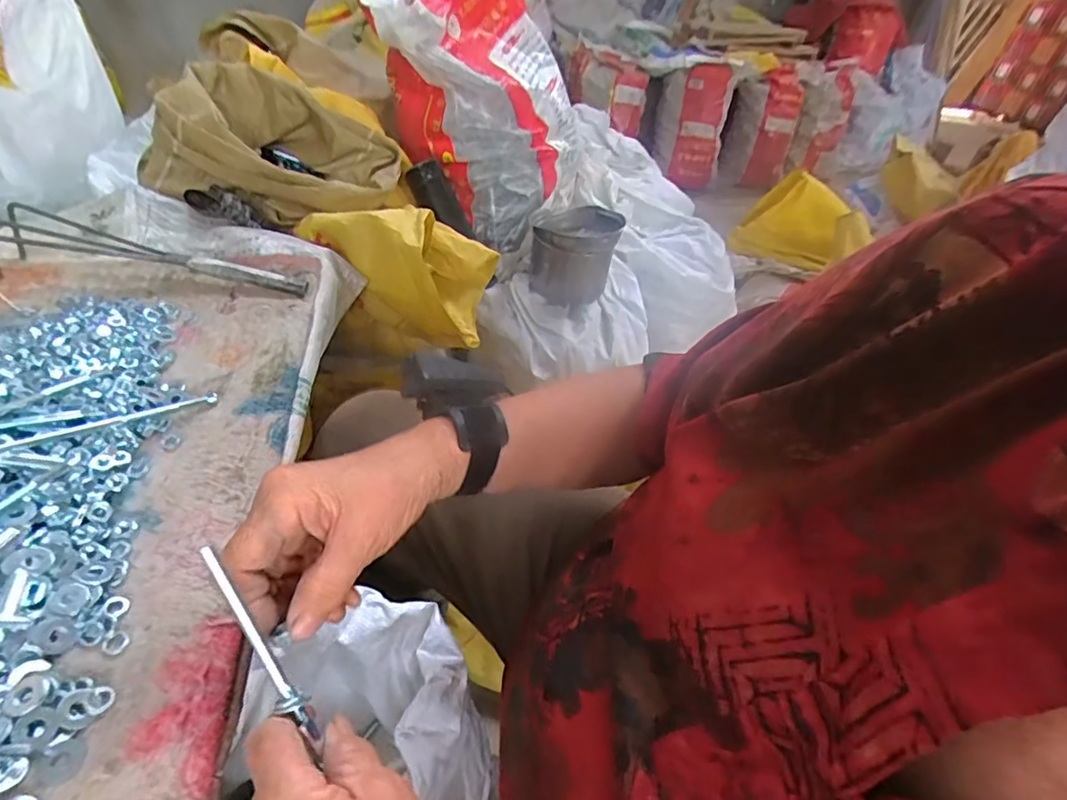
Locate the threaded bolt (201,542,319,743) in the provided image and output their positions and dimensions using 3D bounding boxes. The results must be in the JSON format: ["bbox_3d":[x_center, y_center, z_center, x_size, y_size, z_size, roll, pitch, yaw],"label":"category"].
[{"bbox_3d":[-0.131,0.119,0.264,0.011,0.109,0.008,-31,9,-34],"label":"threaded bolt"}]

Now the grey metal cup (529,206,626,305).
[{"bbox_3d":[0.067,-0.243,0.933,0.130,0.136,0.132,5,41,-4],"label":"grey metal cup"}]

